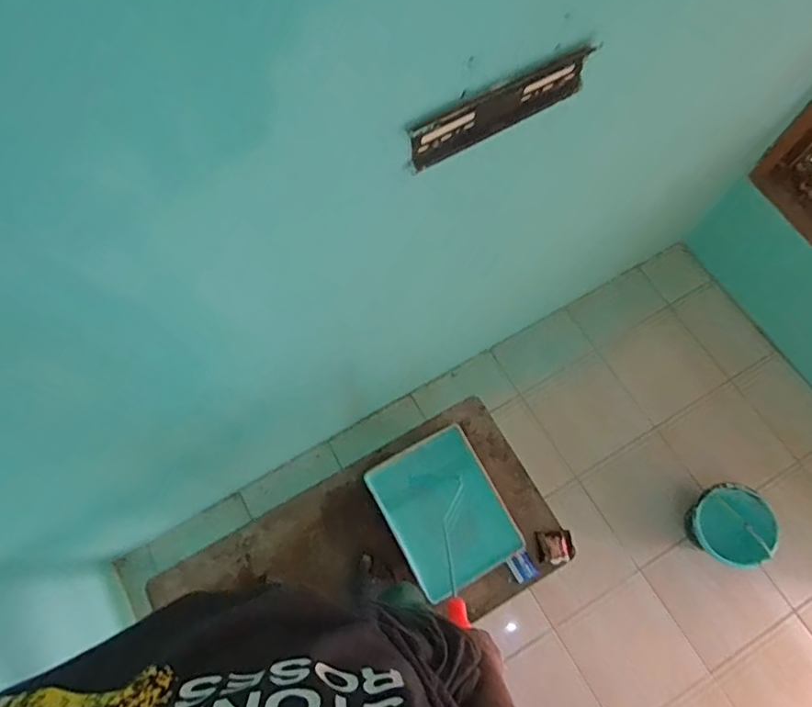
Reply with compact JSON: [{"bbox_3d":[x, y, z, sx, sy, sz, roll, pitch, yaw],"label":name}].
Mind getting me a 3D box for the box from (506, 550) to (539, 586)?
[{"bbox_3d":[0.288,0.529,1.342,0.055,0.021,0.061,-30,73,-9],"label":"box"}]

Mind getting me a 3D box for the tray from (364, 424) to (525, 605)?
[{"bbox_3d":[0.097,0.392,1.356,0.269,0.067,0.351,-28,73,-8],"label":"tray"}]

